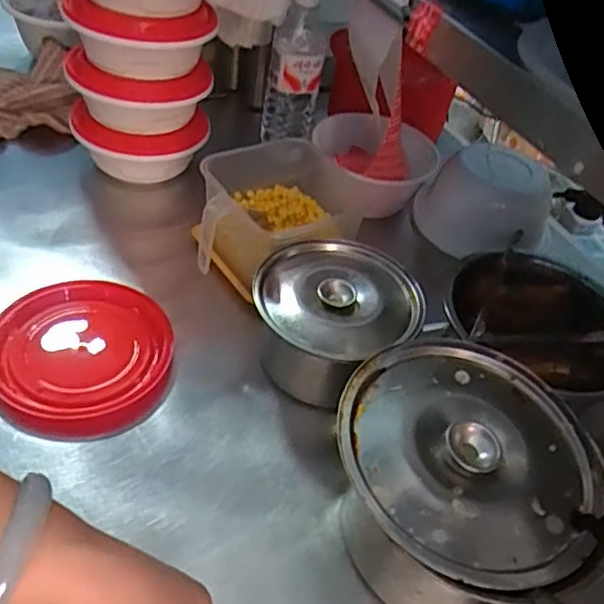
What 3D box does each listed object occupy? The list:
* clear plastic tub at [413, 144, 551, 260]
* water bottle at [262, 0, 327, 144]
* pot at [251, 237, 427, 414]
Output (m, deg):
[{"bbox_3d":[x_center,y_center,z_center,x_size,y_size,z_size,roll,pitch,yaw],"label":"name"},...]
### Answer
[{"bbox_3d":[0.237,-0.127,0.801,0.125,0.097,0.128,-14,50,-27],"label":"clear plastic tub"},{"bbox_3d":[-0.011,-0.291,0.796,0.071,0.194,0.055,7,45,-5],"label":"water bottle"},{"bbox_3d":[0.029,0.019,0.601,0.152,0.086,0.143,-6,47,-20],"label":"pot"}]

